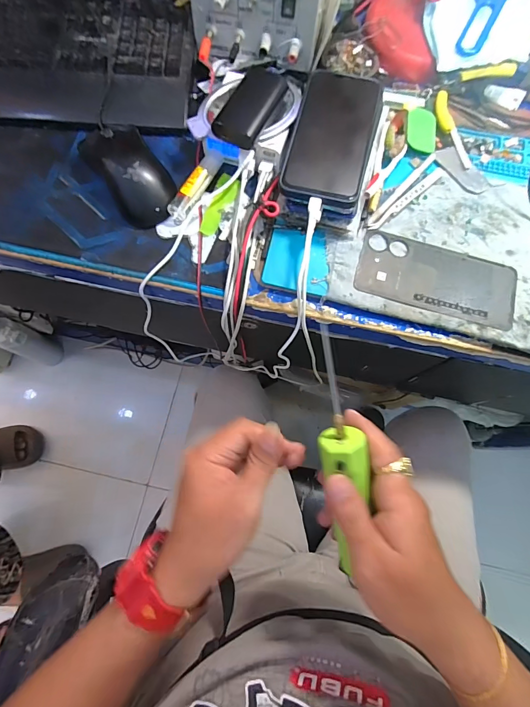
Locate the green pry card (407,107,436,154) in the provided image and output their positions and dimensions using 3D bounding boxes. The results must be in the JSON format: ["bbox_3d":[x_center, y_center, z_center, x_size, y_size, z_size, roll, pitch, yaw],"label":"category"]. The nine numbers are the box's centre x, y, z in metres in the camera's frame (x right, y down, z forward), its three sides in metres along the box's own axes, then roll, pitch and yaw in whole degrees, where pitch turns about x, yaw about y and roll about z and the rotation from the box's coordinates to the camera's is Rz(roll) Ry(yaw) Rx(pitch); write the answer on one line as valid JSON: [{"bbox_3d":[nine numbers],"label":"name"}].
[{"bbox_3d":[0.179,-0.257,0.407,0.035,0.004,0.057,8,78,-5],"label":"green pry card"}]

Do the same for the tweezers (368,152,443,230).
[{"bbox_3d":[0.156,-0.177,0.394,0.024,0.006,0.121,44,77,10],"label":"tweezers"}]

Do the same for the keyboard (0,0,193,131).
[{"bbox_3d":[-0.302,-0.347,0.412,0.439,0.045,0.178,6,74,0],"label":"keyboard"}]

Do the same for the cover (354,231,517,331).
[{"bbox_3d":[0.179,-0.078,0.368,0.162,0.004,0.075,17,74,3],"label":"cover"}]

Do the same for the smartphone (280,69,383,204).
[{"bbox_3d":[0.070,-0.225,0.362,0.079,0.009,0.159,15,74,2],"label":"smartphone"}]

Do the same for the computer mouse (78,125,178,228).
[{"bbox_3d":[-0.143,-0.197,0.379,0.067,0.036,0.119,-34,78,-11],"label":"computer mouse"}]

